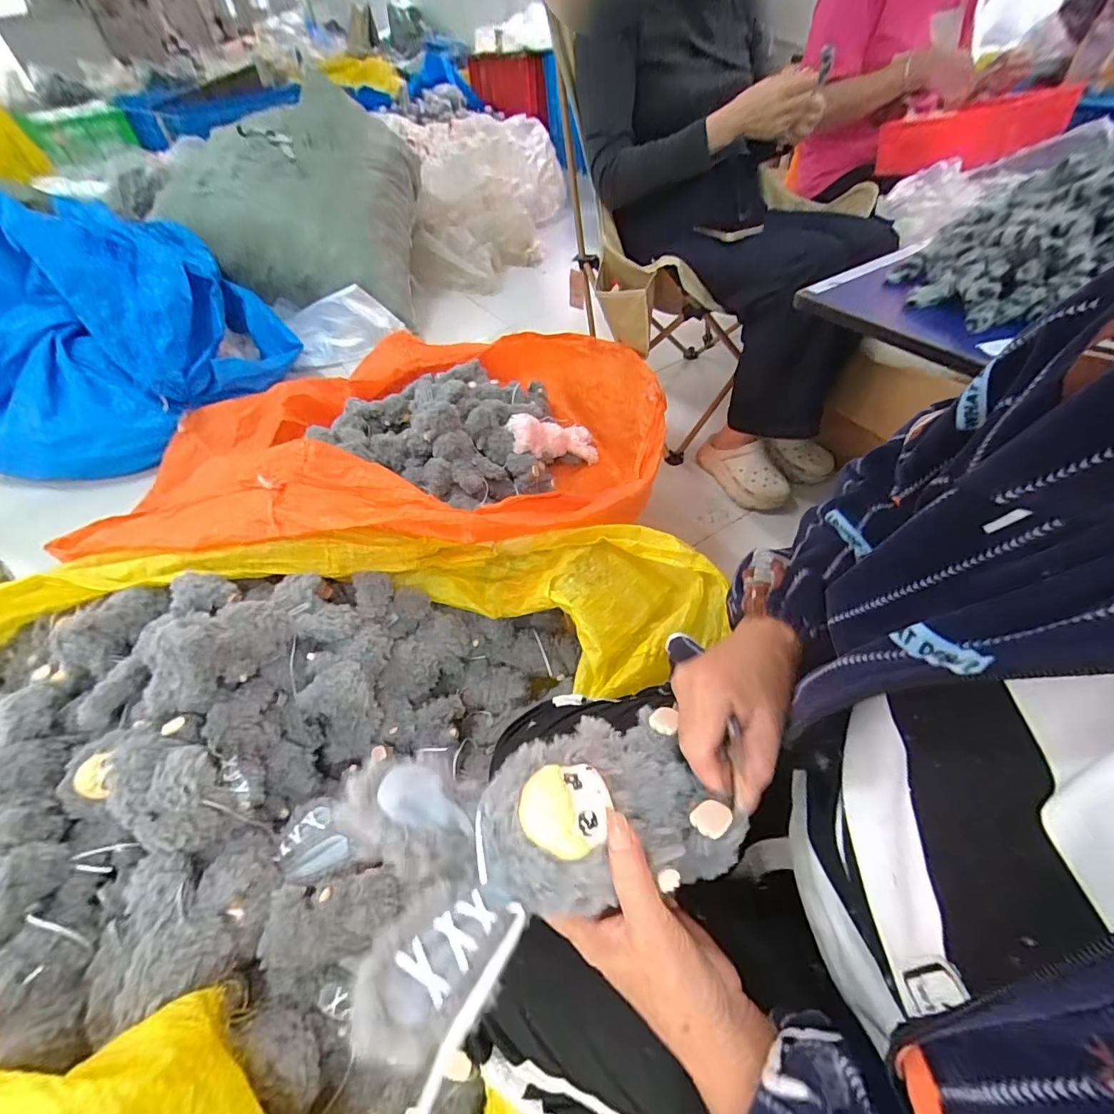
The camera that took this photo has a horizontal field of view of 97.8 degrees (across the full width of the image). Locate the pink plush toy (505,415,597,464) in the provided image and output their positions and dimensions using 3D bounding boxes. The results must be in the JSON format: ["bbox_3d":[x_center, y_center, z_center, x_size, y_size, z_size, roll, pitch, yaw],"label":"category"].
[{"bbox_3d":[-0.005,-0.293,1.213,0.227,0.074,0.097,1,43,-32],"label":"pink plush toy"}]

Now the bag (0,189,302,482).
[{"bbox_3d":[-1.202,-0.567,1.278,0.858,0.481,0.469,-37,56,-23],"label":"bag"}]

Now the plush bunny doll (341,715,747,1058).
[{"bbox_3d":[-0.009,0.161,0.283,0.211,0.048,0.129,-19,51,-10],"label":"plush bunny doll"}]

